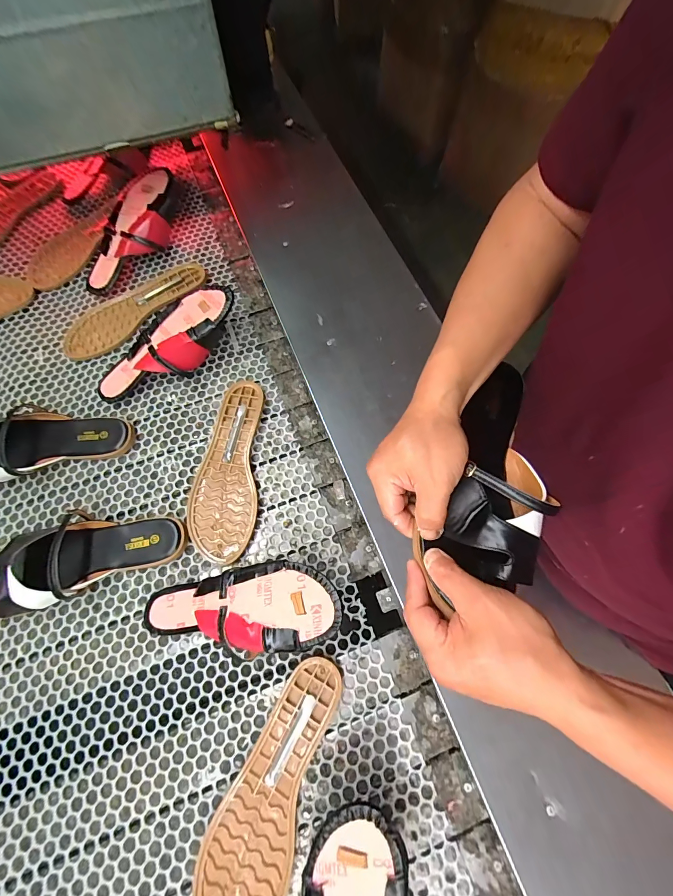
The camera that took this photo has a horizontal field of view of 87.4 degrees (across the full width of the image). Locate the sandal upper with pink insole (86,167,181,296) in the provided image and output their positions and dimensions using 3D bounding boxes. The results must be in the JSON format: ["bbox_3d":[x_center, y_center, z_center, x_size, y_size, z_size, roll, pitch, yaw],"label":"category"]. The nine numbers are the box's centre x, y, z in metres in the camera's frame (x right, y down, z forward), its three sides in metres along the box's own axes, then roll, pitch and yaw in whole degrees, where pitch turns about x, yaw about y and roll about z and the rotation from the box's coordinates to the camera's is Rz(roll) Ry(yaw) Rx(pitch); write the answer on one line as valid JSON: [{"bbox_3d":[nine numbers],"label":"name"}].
[{"bbox_3d":[-0.355,-0.383,0.618,0.098,0.076,0.246,18,70,6],"label":"sandal upper with pink insole"}]

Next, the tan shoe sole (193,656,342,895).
[{"bbox_3d":[-0.069,0.362,0.368,0.084,0.012,0.262,22,70,8],"label":"tan shoe sole"}]

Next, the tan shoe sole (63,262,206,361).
[{"bbox_3d":[-0.343,-0.245,0.599,0.098,0.010,0.258,41,74,14],"label":"tan shoe sole"}]

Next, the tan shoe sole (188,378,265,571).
[{"bbox_3d":[-0.155,0.024,0.499,0.087,0.011,0.258,-1,69,-1],"label":"tan shoe sole"}]

